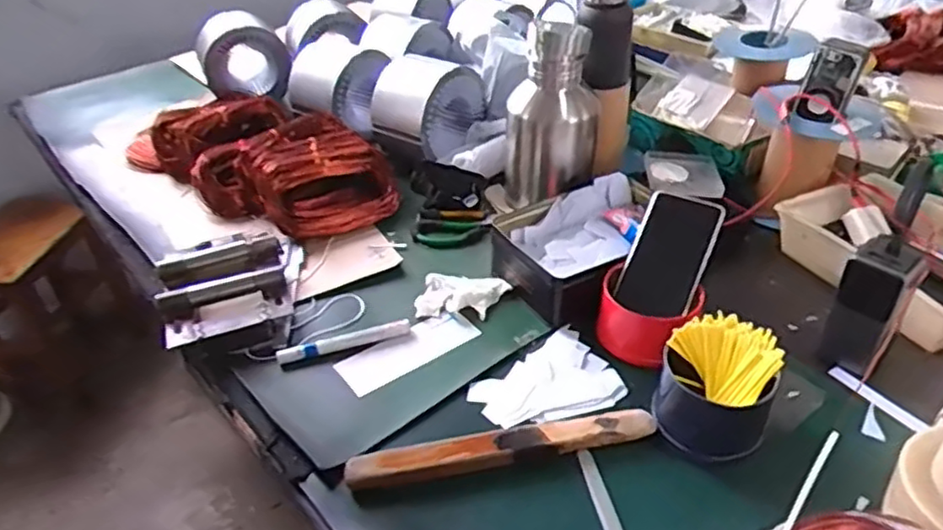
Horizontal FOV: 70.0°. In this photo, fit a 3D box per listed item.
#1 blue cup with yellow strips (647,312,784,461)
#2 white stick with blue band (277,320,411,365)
[{"bbox_3d":[0.223,0.110,0.612,0.095,0.086,0.096,-3,37,2],"label":"blue cup with yellow strips"},{"bbox_3d":[-0.136,0.084,0.724,0.141,0.018,0.018,-12,38,-10],"label":"white stick with blue band"}]

